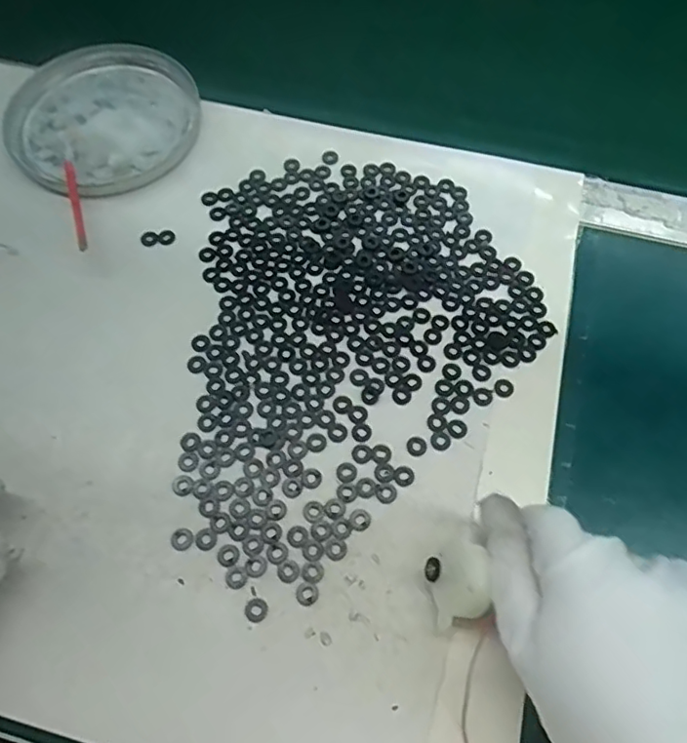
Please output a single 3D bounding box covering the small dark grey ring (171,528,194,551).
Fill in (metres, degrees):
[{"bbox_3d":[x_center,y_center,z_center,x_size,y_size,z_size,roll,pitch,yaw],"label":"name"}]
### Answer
[{"bbox_3d":[-0.080,0.082,0.286,0.011,0.004,0.011,-33,67,-13],"label":"small dark grey ring"}]

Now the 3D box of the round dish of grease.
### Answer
[{"bbox_3d":[-0.164,-0.175,0.400,0.123,0.025,0.127,0,65,0],"label":"round dish of grease"}]

